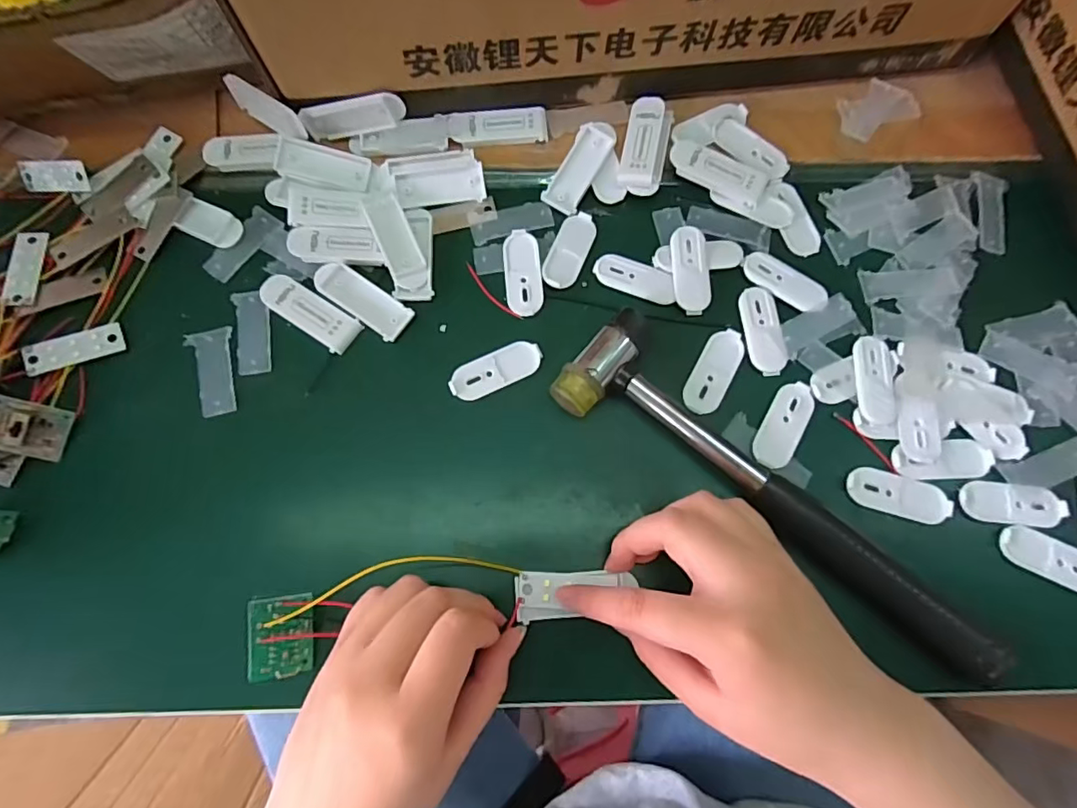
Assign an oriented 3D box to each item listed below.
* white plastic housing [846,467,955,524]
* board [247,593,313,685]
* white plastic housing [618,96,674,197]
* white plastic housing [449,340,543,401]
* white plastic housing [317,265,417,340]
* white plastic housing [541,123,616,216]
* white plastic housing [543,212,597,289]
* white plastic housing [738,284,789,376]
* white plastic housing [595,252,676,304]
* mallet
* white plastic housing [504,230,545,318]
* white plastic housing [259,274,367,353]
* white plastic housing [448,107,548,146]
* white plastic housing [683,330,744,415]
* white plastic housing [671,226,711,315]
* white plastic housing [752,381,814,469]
[{"bbox_3d":[0.180,0.045,0.271,0.051,0.004,0.021,16,77,3],"label":"white plastic housing"},{"bbox_3d":[-0.114,0.103,0.242,0.026,0.005,0.036,1,89,-27],"label":"board"},{"bbox_3d":[0.062,-0.150,0.316,0.024,0.009,0.058,13,77,3],"label":"white plastic housing"},{"bbox_3d":[-0.022,-0.018,0.287,0.050,0.004,0.021,-25,78,-6],"label":"white plastic housing"},{"bbox_3d":[-0.096,-0.057,0.294,0.056,0.004,0.021,35,79,7],"label":"white plastic housing"},{"bbox_3d":[0.023,-0.136,0.313,0.022,0.009,0.051,29,78,6],"label":"white plastic housing"},{"bbox_3d":[0.018,-0.087,0.306,0.020,0.004,0.049,22,78,5],"label":"white plastic housing"},{"bbox_3d":[0.121,-0.040,0.292,0.020,0.004,0.050,-5,77,-2],"label":"white plastic housing"},{"bbox_3d":[0.054,-0.070,0.301,0.046,0.004,0.020,20,78,4],"label":"white plastic housing"},{"bbox_3d":[0.116,0.040,0.263,0.232,0.023,0.055,36,79,8],"label":"mallet"},{"bbox_3d":[-0.009,-0.072,0.301,0.020,0.004,0.049,-5,77,-1],"label":"white plastic housing"},{"bbox_3d":[-0.124,-0.050,0.293,0.058,0.004,0.021,34,79,7],"label":"white plastic housing"},{"bbox_3d":[-0.024,-0.164,0.319,0.057,0.004,0.020,-4,77,-1],"label":"white plastic housing"},{"bbox_3d":[0.093,-0.017,0.288,0.020,0.004,0.050,28,78,6],"label":"white plastic housing"},{"bbox_3d":[0.084,-0.073,0.300,0.020,0.008,0.048,0,77,0],"label":"white plastic housing"},{"bbox_3d":[0.126,0.010,0.280,0.019,0.004,0.049,31,79,7],"label":"white plastic housing"}]

